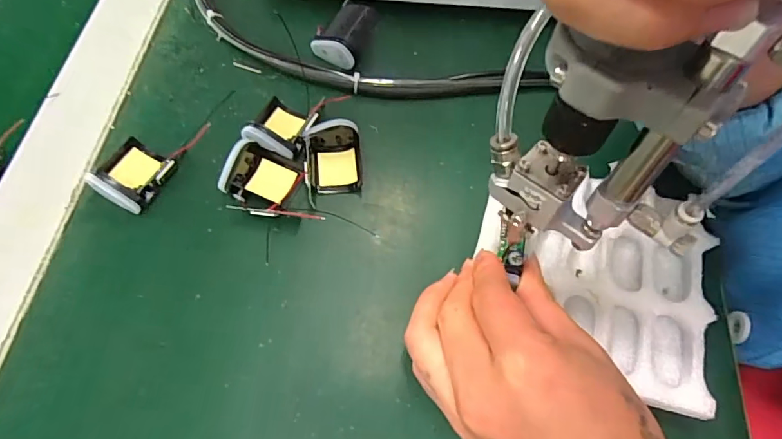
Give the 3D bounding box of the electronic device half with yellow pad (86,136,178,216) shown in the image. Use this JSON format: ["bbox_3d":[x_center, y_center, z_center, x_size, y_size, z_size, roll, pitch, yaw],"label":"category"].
[{"bbox_3d":[-0.159,-0.029,0.293,0.039,0.020,0.042,28,66,10],"label":"electronic device half with yellow pad"}]

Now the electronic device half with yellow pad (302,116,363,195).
[{"bbox_3d":[-0.036,-0.040,0.305,0.033,0.021,0.041,-7,65,-7],"label":"electronic device half with yellow pad"}]

